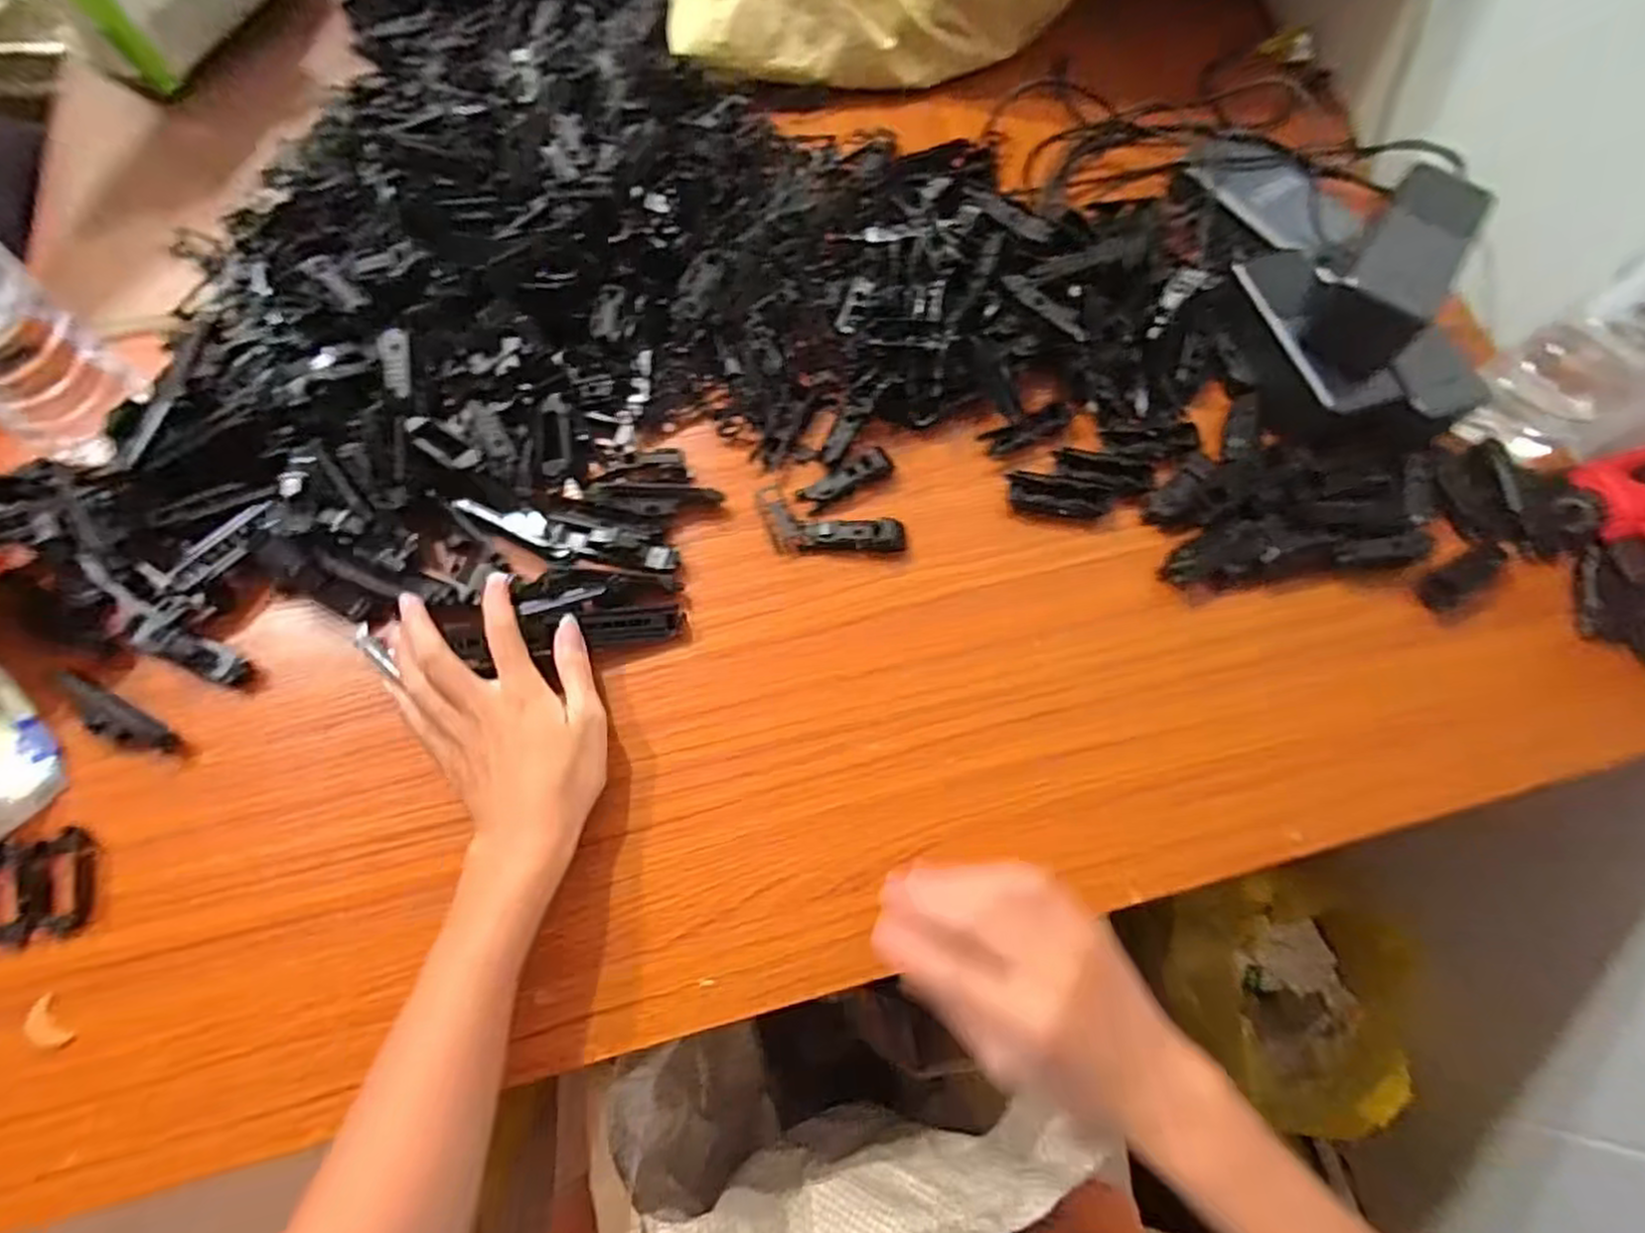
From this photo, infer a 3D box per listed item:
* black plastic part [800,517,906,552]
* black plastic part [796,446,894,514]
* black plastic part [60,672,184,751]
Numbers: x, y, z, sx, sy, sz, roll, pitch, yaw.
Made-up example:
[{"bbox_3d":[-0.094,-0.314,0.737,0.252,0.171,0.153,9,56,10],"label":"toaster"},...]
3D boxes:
[{"bbox_3d":[0.019,-0.051,0.460,0.062,0.017,0.018,-1,69,-4],"label":"black plastic part"},{"bbox_3d":[0.016,-0.088,0.471,0.065,0.008,0.018,-32,74,-14],"label":"black plastic part"},{"bbox_3d":[-0.375,0.054,0.399,0.075,0.006,0.018,24,70,6],"label":"black plastic part"}]

